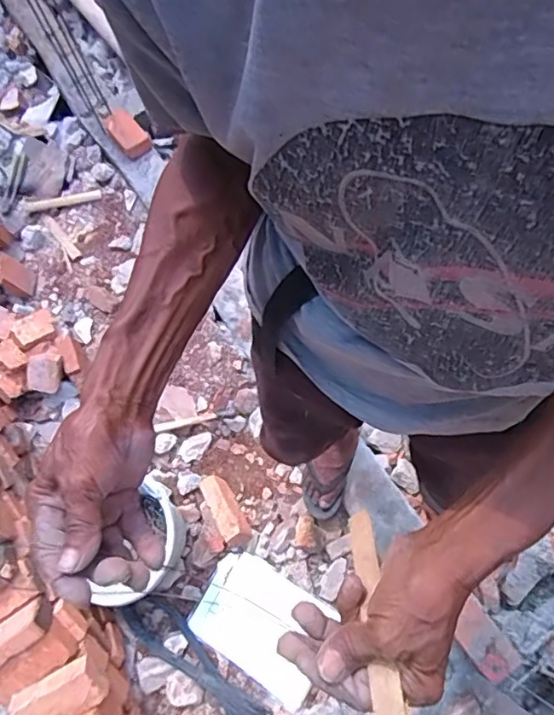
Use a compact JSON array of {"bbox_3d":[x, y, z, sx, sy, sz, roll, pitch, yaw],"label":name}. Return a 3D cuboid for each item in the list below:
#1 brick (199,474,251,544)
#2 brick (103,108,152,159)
[{"bbox_3d":[-0.133,0.367,1.356,0.073,0.069,0.183,-29,63,-8],"label":"brick"},{"bbox_3d":[-0.460,-0.688,1.715,0.093,0.065,0.142,-42,78,-11],"label":"brick"}]

